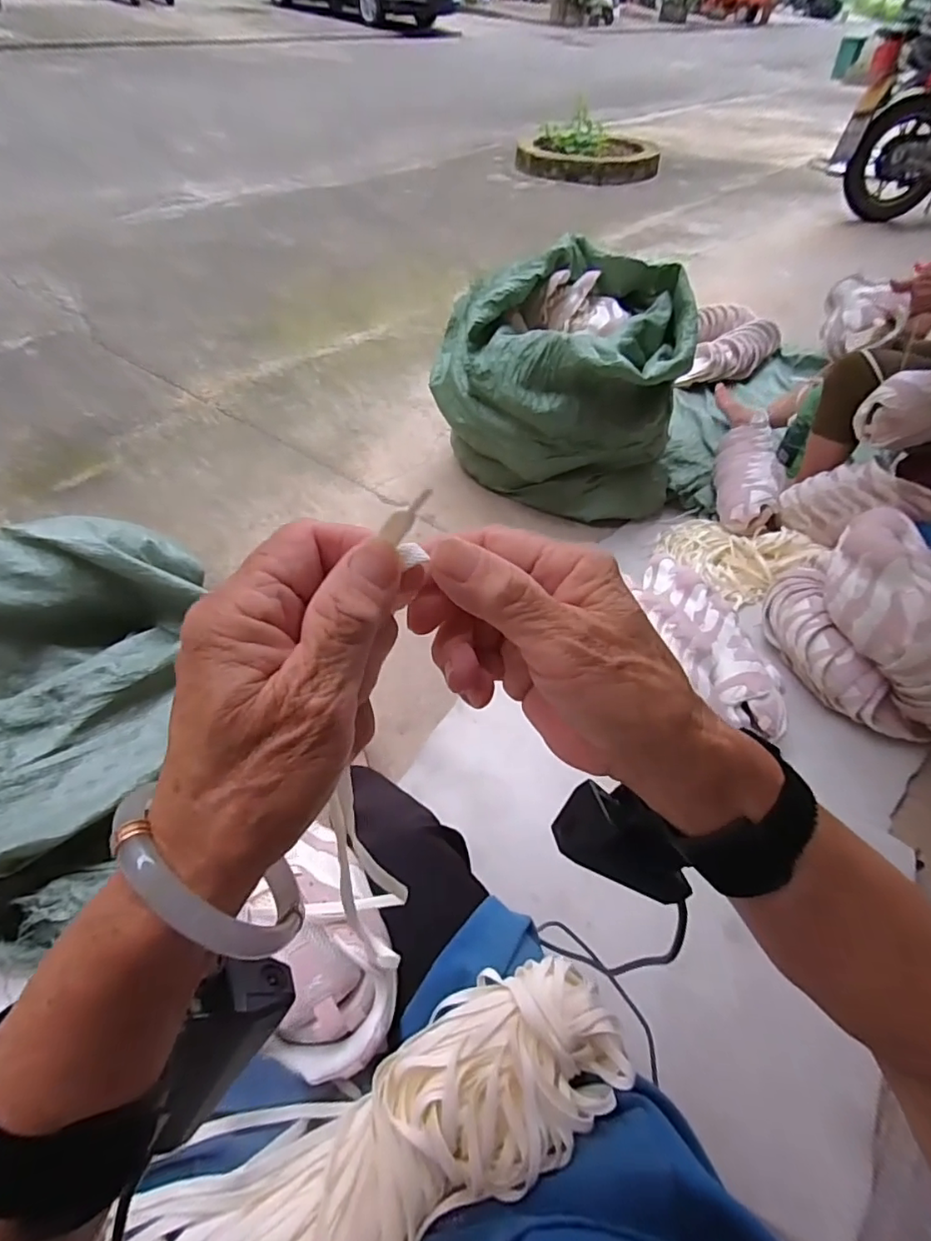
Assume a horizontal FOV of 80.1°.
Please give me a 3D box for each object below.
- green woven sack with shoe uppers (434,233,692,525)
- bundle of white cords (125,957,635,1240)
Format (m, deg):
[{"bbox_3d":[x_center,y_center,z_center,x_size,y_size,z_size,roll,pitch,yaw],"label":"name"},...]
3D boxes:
[{"bbox_3d":[0.263,-0.540,1.378,0.538,0.461,0.505,-26,57,-22],"label":"green woven sack with shoe uppers"},{"bbox_3d":[-0.052,0.371,0.365,0.362,0.046,0.145,-27,58,-23],"label":"bundle of white cords"}]

